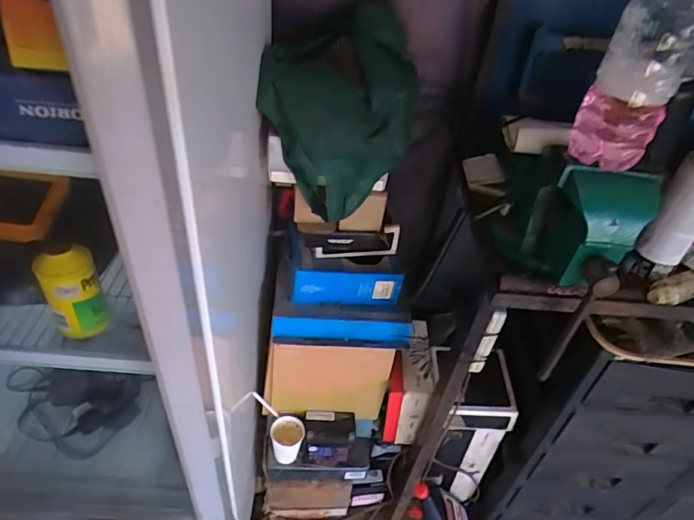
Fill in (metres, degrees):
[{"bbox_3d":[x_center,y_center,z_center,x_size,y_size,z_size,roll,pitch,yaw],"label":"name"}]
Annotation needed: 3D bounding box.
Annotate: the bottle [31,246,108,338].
[{"bbox_3d":[-0.387,0.046,0.681,0.070,0.139,0.061,-22,48,-30],"label":"bottle"}]

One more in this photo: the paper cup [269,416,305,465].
[{"bbox_3d":[-0.128,0.386,1.033,0.070,0.071,0.065,4,40,-3],"label":"paper cup"}]

